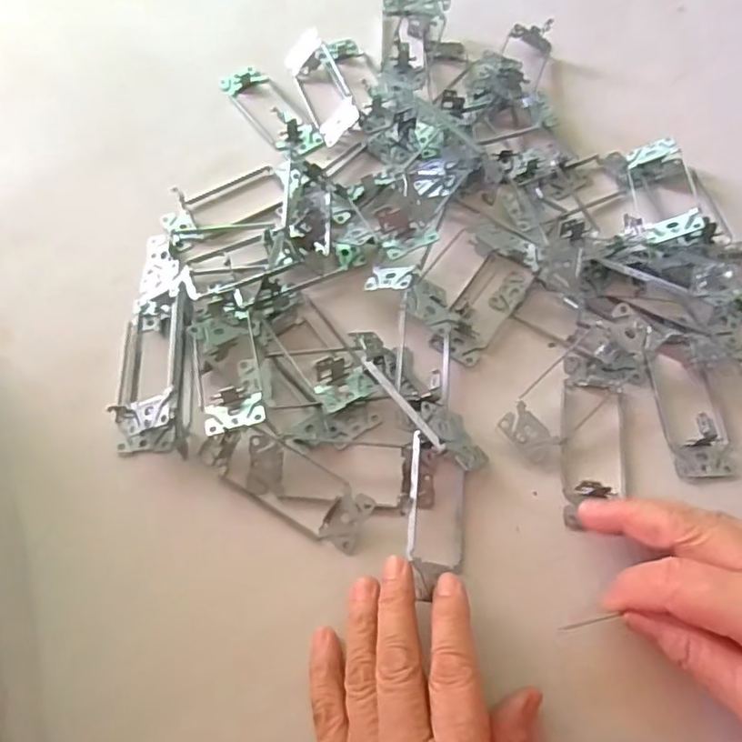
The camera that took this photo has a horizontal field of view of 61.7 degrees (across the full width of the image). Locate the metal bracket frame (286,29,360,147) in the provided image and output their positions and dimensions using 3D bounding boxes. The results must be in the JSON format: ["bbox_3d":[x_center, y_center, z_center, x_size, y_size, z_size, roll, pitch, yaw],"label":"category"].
[{"bbox_3d":[-0.038,-0.222,0.488,0.037,0.017,0.103,-38,63,28],"label":"metal bracket frame"}]

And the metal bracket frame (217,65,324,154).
[{"bbox_3d":[-0.078,-0.207,0.481,0.036,0.016,0.106,-35,69,-14],"label":"metal bracket frame"}]

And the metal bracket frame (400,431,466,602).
[{"bbox_3d":[0.034,0.078,0.336,0.036,0.027,0.079,3,65,3],"label":"metal bracket frame"}]

